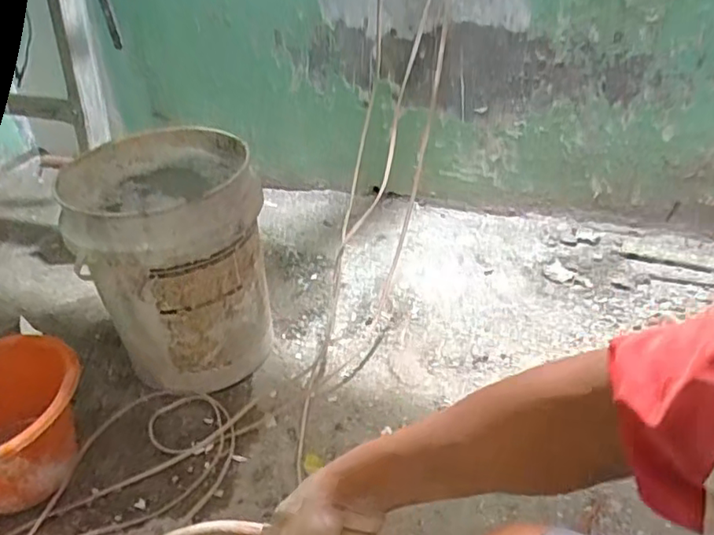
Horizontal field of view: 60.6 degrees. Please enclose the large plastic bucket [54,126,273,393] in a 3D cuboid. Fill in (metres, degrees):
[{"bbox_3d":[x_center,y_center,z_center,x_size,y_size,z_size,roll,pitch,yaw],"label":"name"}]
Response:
[{"bbox_3d":[-0.303,0.001,1.047,0.286,0.378,0.277,-15,38,-17],"label":"large plastic bucket"}]

